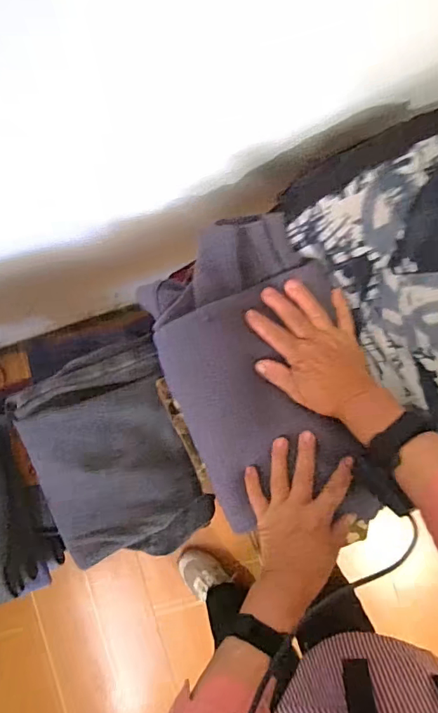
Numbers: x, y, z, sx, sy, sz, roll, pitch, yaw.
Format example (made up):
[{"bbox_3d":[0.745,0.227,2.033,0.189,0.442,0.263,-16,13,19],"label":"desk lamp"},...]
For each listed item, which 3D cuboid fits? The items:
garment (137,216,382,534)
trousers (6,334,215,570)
[{"bbox_3d":[0.049,0.024,0.525,0.204,0.033,0.344,-19,87,3],"label":"garment"},{"bbox_3d":[-0.133,0.128,0.578,0.192,0.058,0.266,-19,87,3],"label":"trousers"}]

